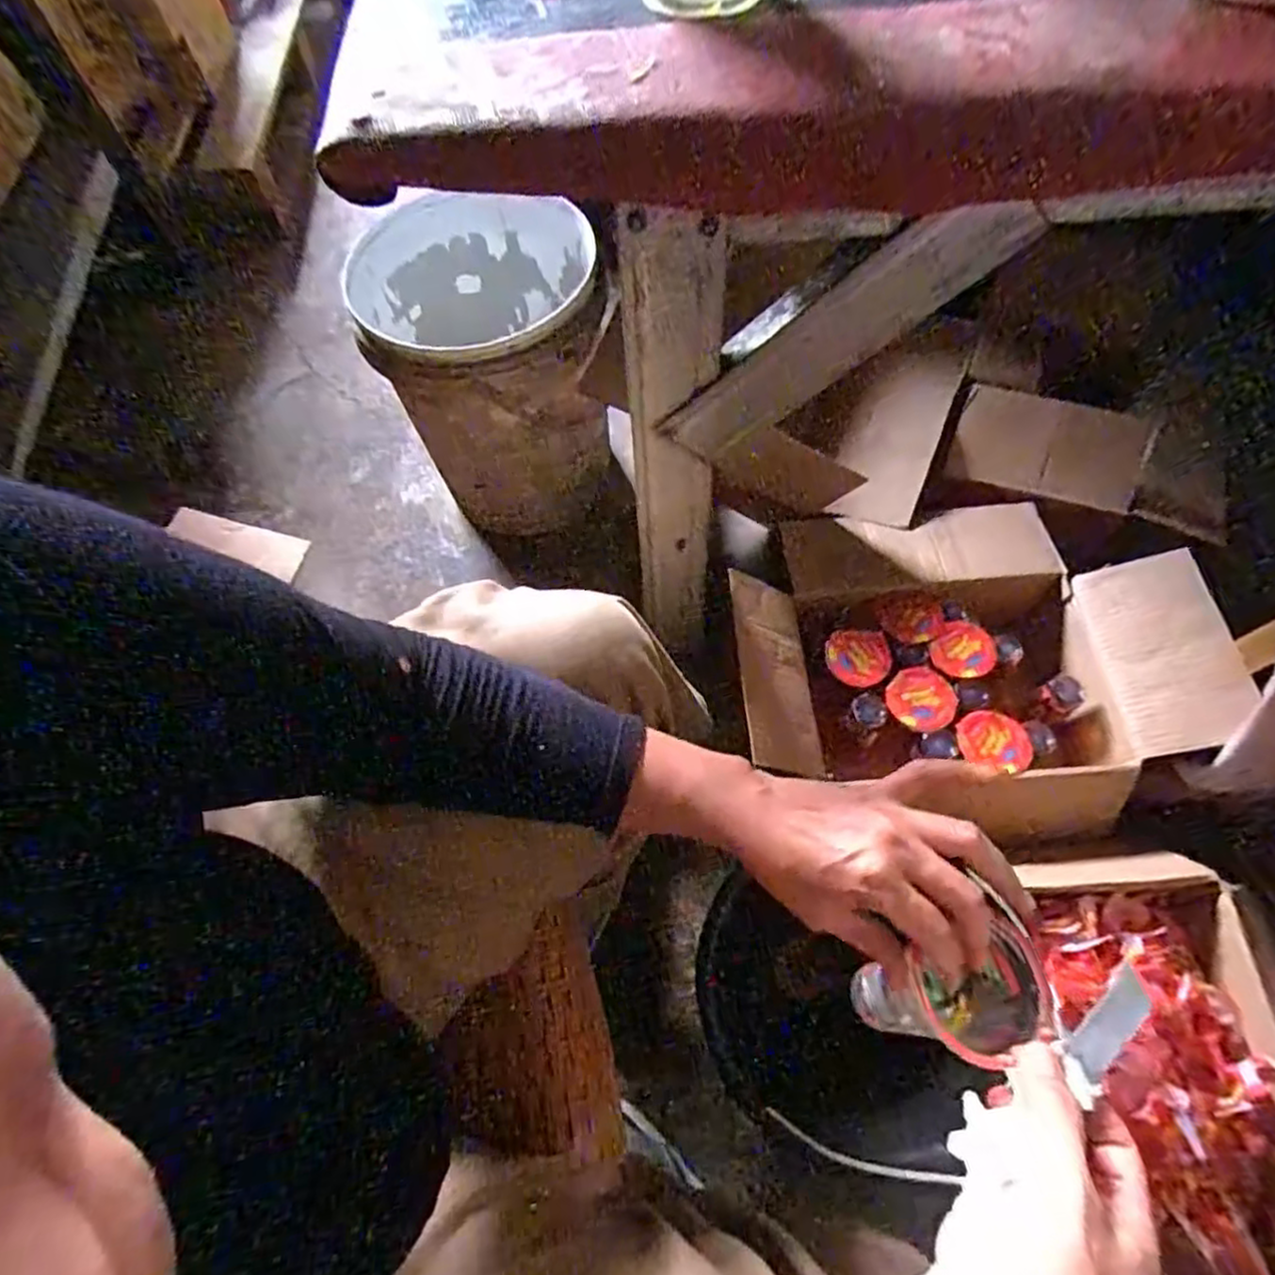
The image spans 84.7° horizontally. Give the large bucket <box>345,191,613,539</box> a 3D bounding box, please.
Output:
[{"bbox_3d":[-0.195,-0.362,0.977,0.301,0.347,0.281,-5,64,0],"label":"large bucket"}]

